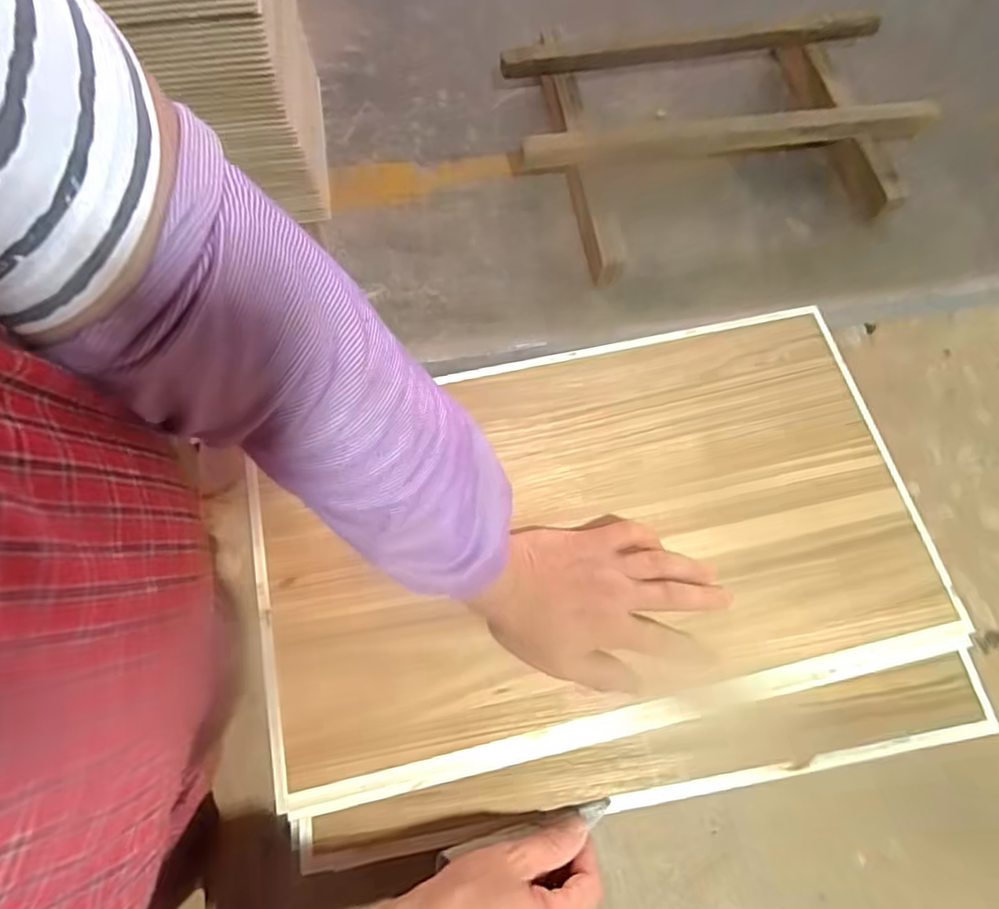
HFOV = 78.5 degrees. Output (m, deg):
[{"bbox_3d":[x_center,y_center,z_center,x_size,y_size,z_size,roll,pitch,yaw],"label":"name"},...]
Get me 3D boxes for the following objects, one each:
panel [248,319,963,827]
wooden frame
[{"bbox_3d":[0.065,0.053,0.447,0.467,0.028,0.275,-12,67,-5],"label":"panel"},{"bbox_3d":[0.603,-0.880,1.615,1.120,0.133,0.755,-17,71,-8],"label":"wooden frame"}]

